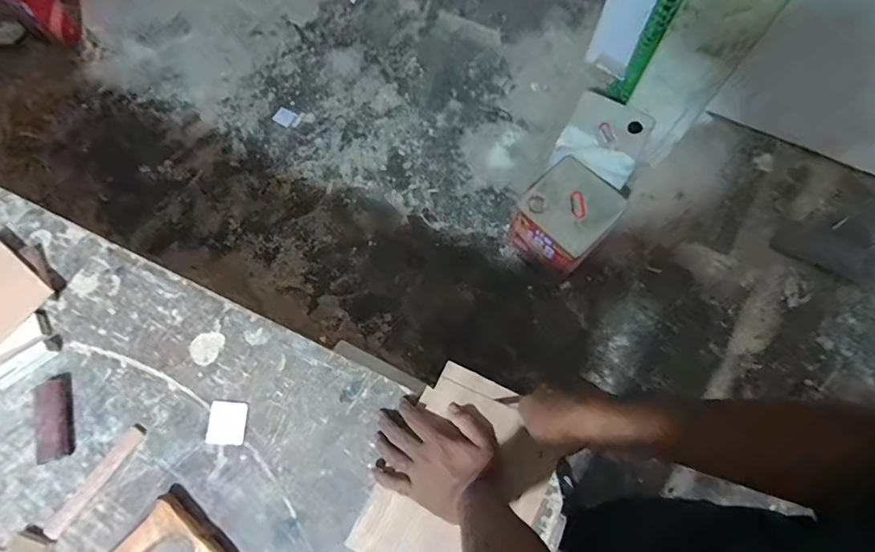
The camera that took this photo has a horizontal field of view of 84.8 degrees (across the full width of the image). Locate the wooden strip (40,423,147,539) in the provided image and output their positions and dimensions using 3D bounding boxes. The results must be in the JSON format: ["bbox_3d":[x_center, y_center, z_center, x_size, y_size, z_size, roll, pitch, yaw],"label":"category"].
[{"bbox_3d":[-0.426,0.254,0.599,0.023,0.007,0.153,35,75,11],"label":"wooden strip"}]

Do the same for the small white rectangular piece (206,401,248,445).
[{"bbox_3d":[-0.273,0.191,0.624,0.047,0.004,0.053,2,72,1],"label":"small white rectangular piece"}]

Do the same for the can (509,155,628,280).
[{"bbox_3d":[0.382,-0.158,1.460,0.249,0.260,0.257,41,77,13],"label":"can"}]

